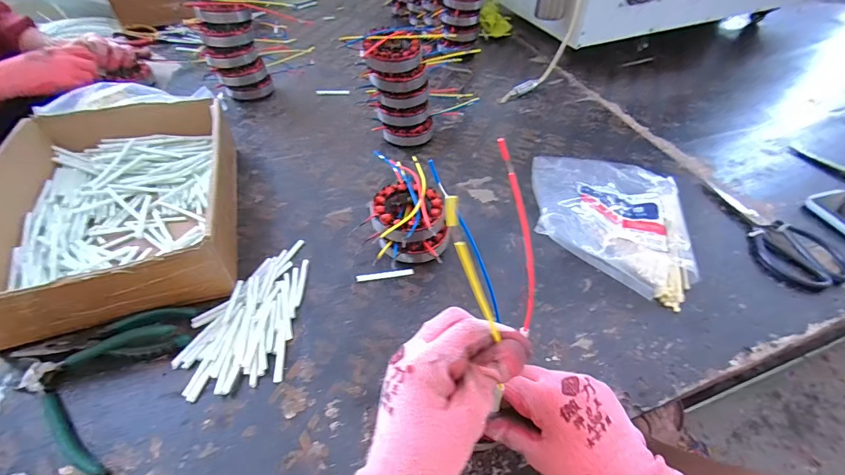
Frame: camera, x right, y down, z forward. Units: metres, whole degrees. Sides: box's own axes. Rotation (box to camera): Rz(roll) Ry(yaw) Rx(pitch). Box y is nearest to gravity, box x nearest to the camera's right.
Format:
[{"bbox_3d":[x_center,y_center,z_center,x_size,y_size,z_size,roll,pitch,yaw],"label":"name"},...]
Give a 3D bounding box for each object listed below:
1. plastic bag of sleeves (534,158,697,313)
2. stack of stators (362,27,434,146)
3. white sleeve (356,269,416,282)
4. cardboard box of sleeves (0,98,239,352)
[{"bbox_3d":[0.250,-0.048,0.500,0.200,0.066,0.249,14,48,12],"label":"plastic bag of sleeves"},{"bbox_3d":[-0.034,-0.233,0.600,0.101,0.158,0.074,2,47,2],"label":"stack of stators"},{"bbox_3d":[-0.045,0.045,0.458,0.068,0.004,0.009,-7,47,-7],"label":"white sleeve"},{"bbox_3d":[-0.367,-0.049,0.474,0.243,0.094,0.337,-14,50,-13],"label":"cardboard box of sleeves"}]

